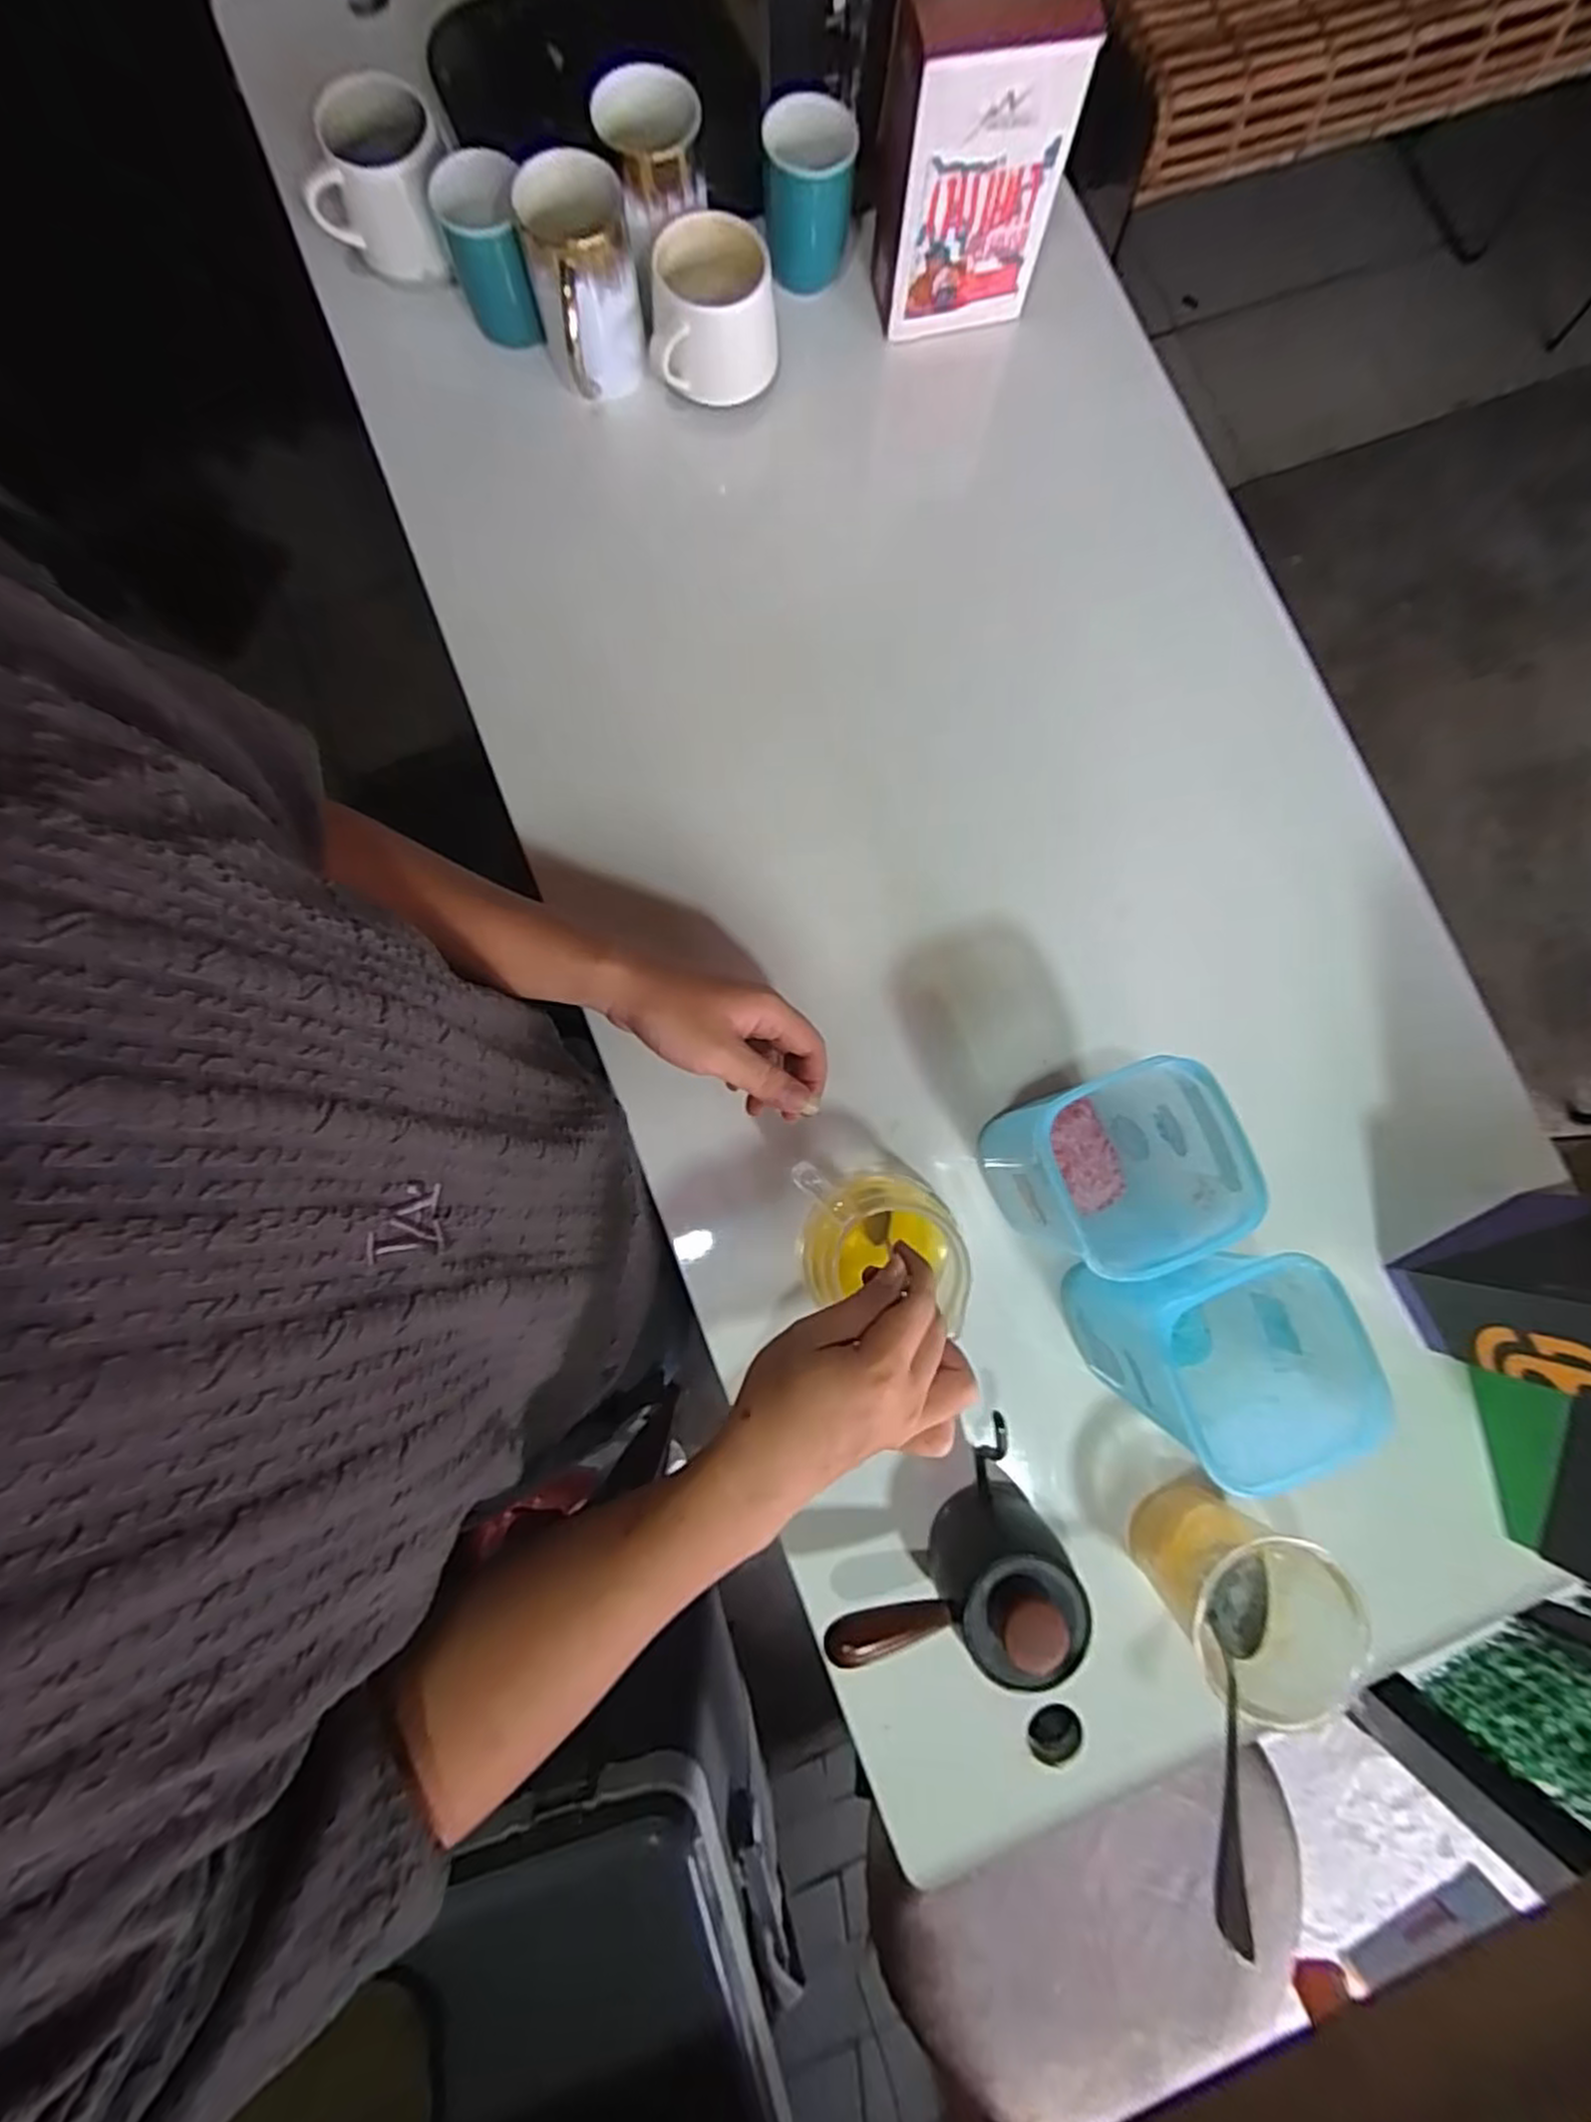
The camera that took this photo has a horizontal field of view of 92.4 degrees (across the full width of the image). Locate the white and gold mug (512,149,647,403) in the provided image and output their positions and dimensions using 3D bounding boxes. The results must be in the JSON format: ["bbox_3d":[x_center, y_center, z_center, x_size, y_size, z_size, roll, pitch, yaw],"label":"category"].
[{"bbox_3d":[-0.146,-0.540,0.534,0.071,0.100,0.079,-15,80,-2],"label":"white and gold mug"}]

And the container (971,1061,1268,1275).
[{"bbox_3d":[0.178,0.063,0.451,0.099,0.145,0.099,-18,80,-2],"label":"container"}]

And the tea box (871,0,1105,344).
[{"bbox_3d":[0.122,-0.614,0.527,0.117,0.161,0.069,-9,80,-1],"label":"tea box"}]

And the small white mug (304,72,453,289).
[{"bbox_3d":[-0.292,-0.626,0.548,0.093,0.069,0.090,1,80,1],"label":"small white mug"}]

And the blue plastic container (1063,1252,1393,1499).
[{"bbox_3d":[0.232,0.160,0.438,0.107,0.143,0.095,-9,80,-1],"label":"blue plastic container"}]

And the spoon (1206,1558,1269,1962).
[{"bbox_3d":[0.225,0.328,0.380,0.032,0.193,0.030,-36,79,28],"label":"spoon"}]

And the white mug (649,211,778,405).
[{"bbox_3d":[-0.062,-0.536,0.549,0.090,0.065,0.078,-10,80,-1],"label":"white mug"}]

